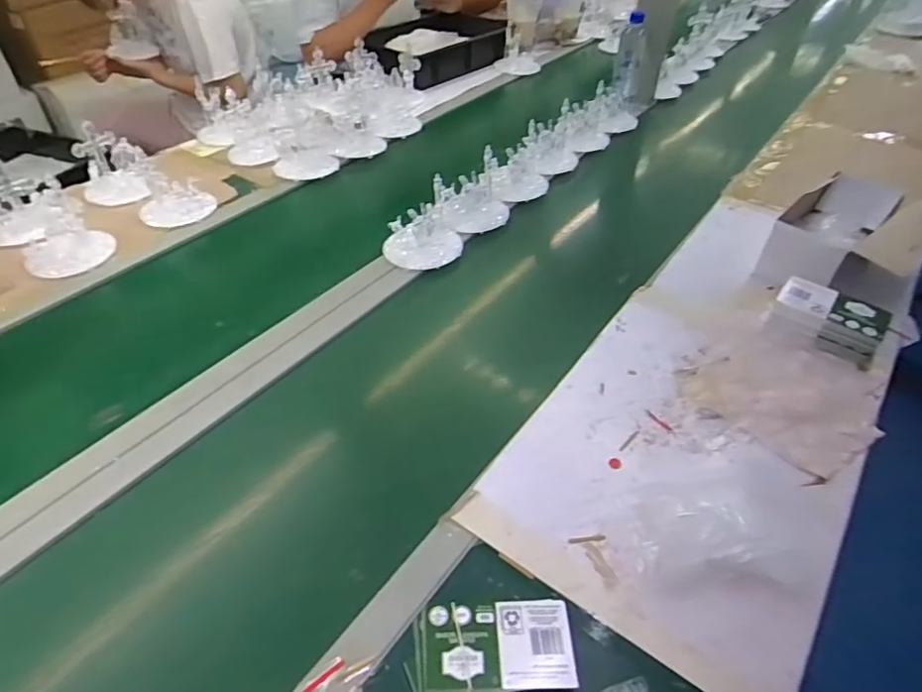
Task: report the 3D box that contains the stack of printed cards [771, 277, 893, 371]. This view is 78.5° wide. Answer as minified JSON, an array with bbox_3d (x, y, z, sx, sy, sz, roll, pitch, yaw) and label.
[{"bbox_3d":[0.503,-0.036,0.772,0.080,0.060,0.137,-33,53,-29],"label":"stack of printed cards"}]

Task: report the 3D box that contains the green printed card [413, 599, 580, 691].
[{"bbox_3d":[0.029,0.260,0.490,0.134,0.013,0.075,-4,44,-4],"label":"green printed card"}]

